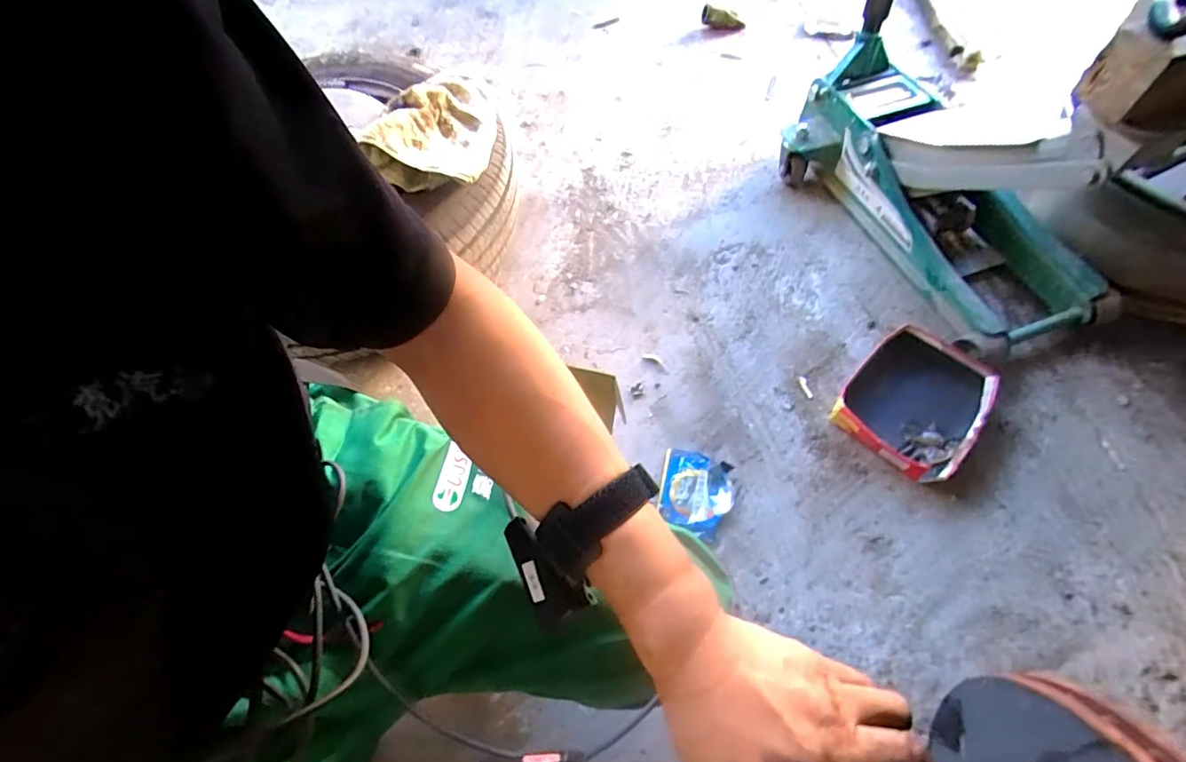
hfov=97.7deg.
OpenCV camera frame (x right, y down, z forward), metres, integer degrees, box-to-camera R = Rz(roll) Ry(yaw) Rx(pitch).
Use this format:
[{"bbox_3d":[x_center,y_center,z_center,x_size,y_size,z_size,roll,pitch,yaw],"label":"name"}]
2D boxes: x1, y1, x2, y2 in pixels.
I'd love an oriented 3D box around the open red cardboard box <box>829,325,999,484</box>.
[{"bbox_3d":[0.475,0.029,0.766,0.218,0.045,0.177,-41,66,-19],"label":"open red cardboard box"}]

